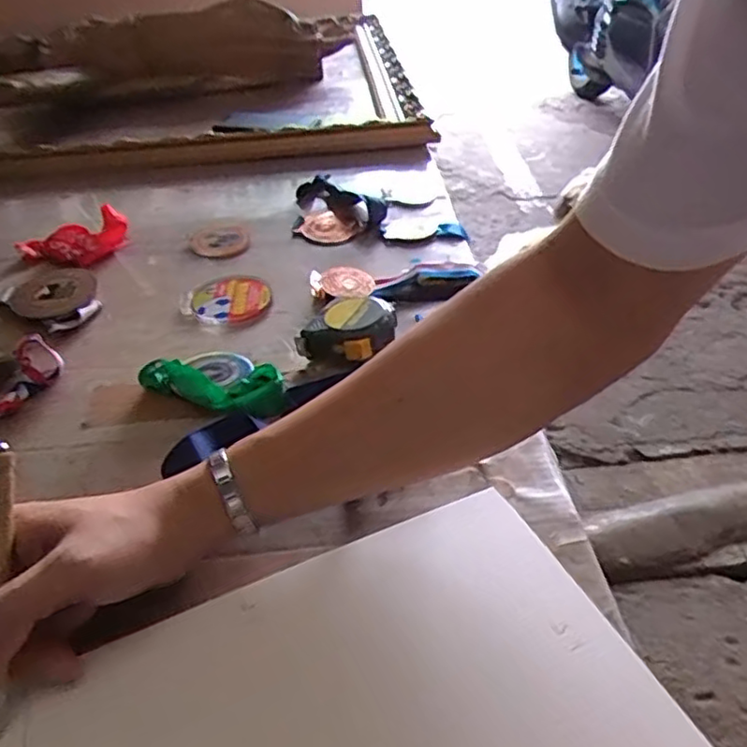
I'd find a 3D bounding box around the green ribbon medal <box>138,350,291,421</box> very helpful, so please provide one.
[{"bbox_3d":[-0.107,0.003,0.488,0.117,0.022,0.064,17,43,23],"label":"green ribbon medal"}]

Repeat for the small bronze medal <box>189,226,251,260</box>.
[{"bbox_3d":[-0.158,-0.137,0.684,0.059,0.004,0.070,-23,43,-23],"label":"small bronze medal"}]

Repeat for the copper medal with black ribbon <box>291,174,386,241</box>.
[{"bbox_3d":[-0.055,-0.187,0.728,0.093,0.022,0.137,-23,43,-23],"label":"copper medal with black ribbon"}]

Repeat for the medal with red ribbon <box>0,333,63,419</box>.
[{"bbox_3d":[-0.268,0.004,0.490,0.047,0.031,0.073,25,47,31],"label":"medal with red ribbon"}]

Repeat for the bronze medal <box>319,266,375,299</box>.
[{"bbox_3d":[-0.024,-0.085,0.606,0.048,0.008,0.042,-4,39,0],"label":"bronze medal"}]

